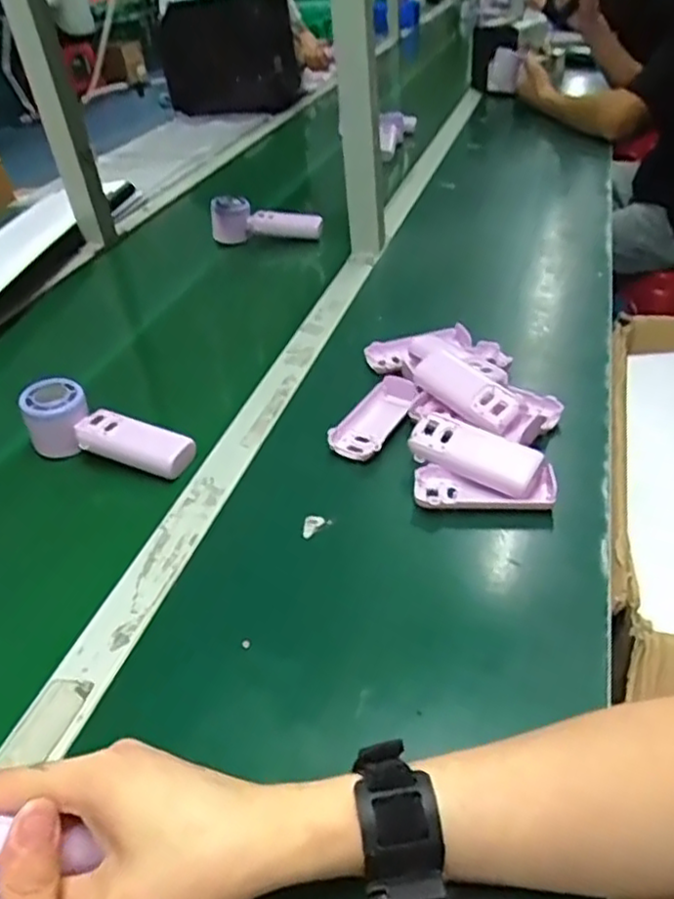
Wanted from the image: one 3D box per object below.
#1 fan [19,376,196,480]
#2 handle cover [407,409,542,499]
[{"bbox_3d":[-0.212,-0.015,0.615,0.166,0.054,0.053,14,42,25],"label":"fan"},{"bbox_3d":[0.112,0.002,0.552,0.104,0.015,0.043,21,79,19],"label":"handle cover"}]

